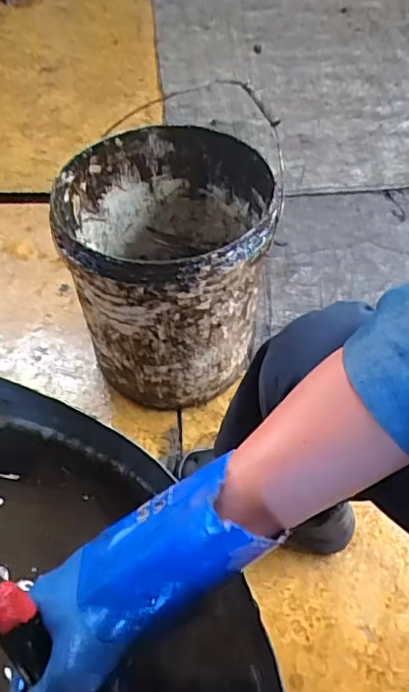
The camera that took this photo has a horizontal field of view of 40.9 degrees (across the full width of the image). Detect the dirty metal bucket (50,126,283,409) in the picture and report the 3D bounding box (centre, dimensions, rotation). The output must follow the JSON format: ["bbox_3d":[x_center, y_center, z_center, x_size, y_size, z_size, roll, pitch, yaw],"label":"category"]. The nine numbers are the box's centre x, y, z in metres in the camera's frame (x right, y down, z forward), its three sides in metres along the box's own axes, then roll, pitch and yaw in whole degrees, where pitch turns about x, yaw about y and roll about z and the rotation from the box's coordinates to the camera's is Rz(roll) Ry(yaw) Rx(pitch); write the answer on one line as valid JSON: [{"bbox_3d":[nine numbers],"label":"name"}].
[{"bbox_3d":[-0.053,-0.108,0.792,0.272,0.274,0.278,-2,56,-4],"label":"dirty metal bucket"}]

